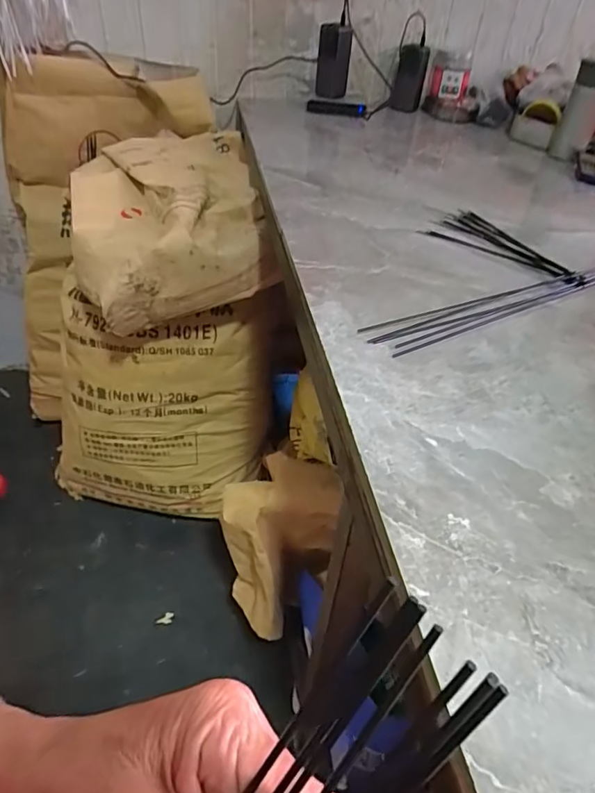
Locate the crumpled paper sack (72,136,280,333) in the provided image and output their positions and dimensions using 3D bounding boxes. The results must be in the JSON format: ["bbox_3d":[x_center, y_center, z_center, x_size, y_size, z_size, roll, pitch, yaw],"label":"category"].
[{"bbox_3d":[-0.245,-0.343,1.007,0.323,0.185,0.446,-7,42,-15],"label":"crumpled paper sack"}]

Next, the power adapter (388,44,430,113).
[{"bbox_3d":[0.245,-0.694,1.158,0.066,0.138,0.035,13,41,5],"label":"power adapter"}]

